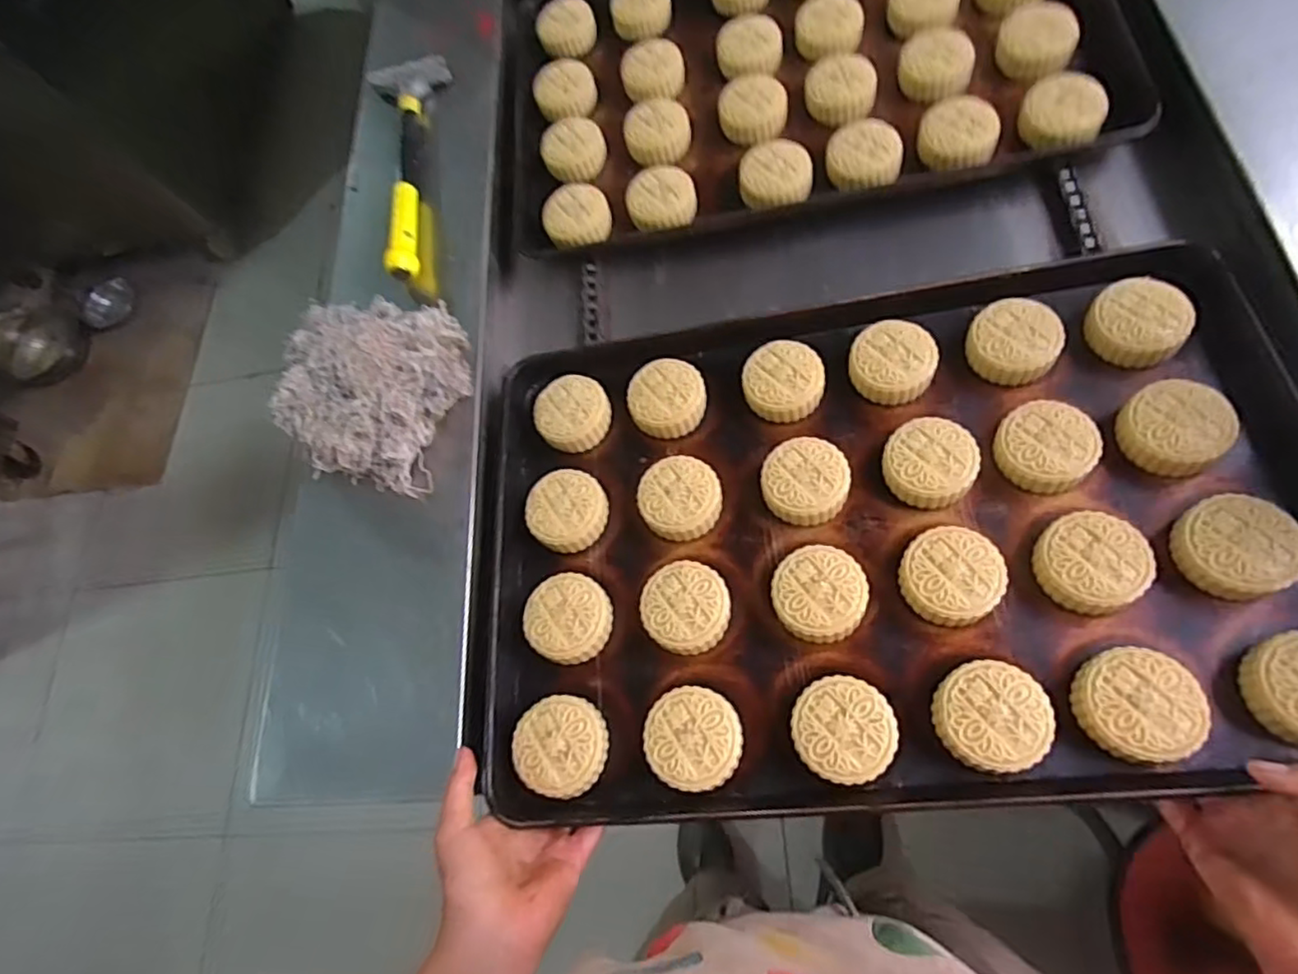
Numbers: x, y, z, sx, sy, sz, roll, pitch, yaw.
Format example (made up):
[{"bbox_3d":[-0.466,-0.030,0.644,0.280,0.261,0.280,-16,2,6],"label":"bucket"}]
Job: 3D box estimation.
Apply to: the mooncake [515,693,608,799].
[{"bbox_3d":[-0.065,0.185,0.476,0.066,0.018,0.065,11,58,9],"label":"mooncake"}]

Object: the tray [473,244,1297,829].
[{"bbox_3d":[0.167,0.029,0.507,0.601,0.043,0.388,-8,65,10],"label":"tray"}]

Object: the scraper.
[{"bbox_3d":[-0.251,-0.362,0.725,0.091,0.062,0.318,-12,58,-6],"label":"scraper"}]

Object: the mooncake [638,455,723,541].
[{"bbox_3d":[0.024,0.009,0.543,0.064,0.032,0.063,-1,57,2],"label":"mooncake"}]

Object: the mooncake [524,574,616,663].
[{"bbox_3d":[-0.063,0.101,0.518,0.067,0.024,0.064,-1,57,2],"label":"mooncake"}]

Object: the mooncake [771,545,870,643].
[{"bbox_3d":[0.125,0.079,0.486,0.068,0.022,0.068,-5,67,11],"label":"mooncake"}]

